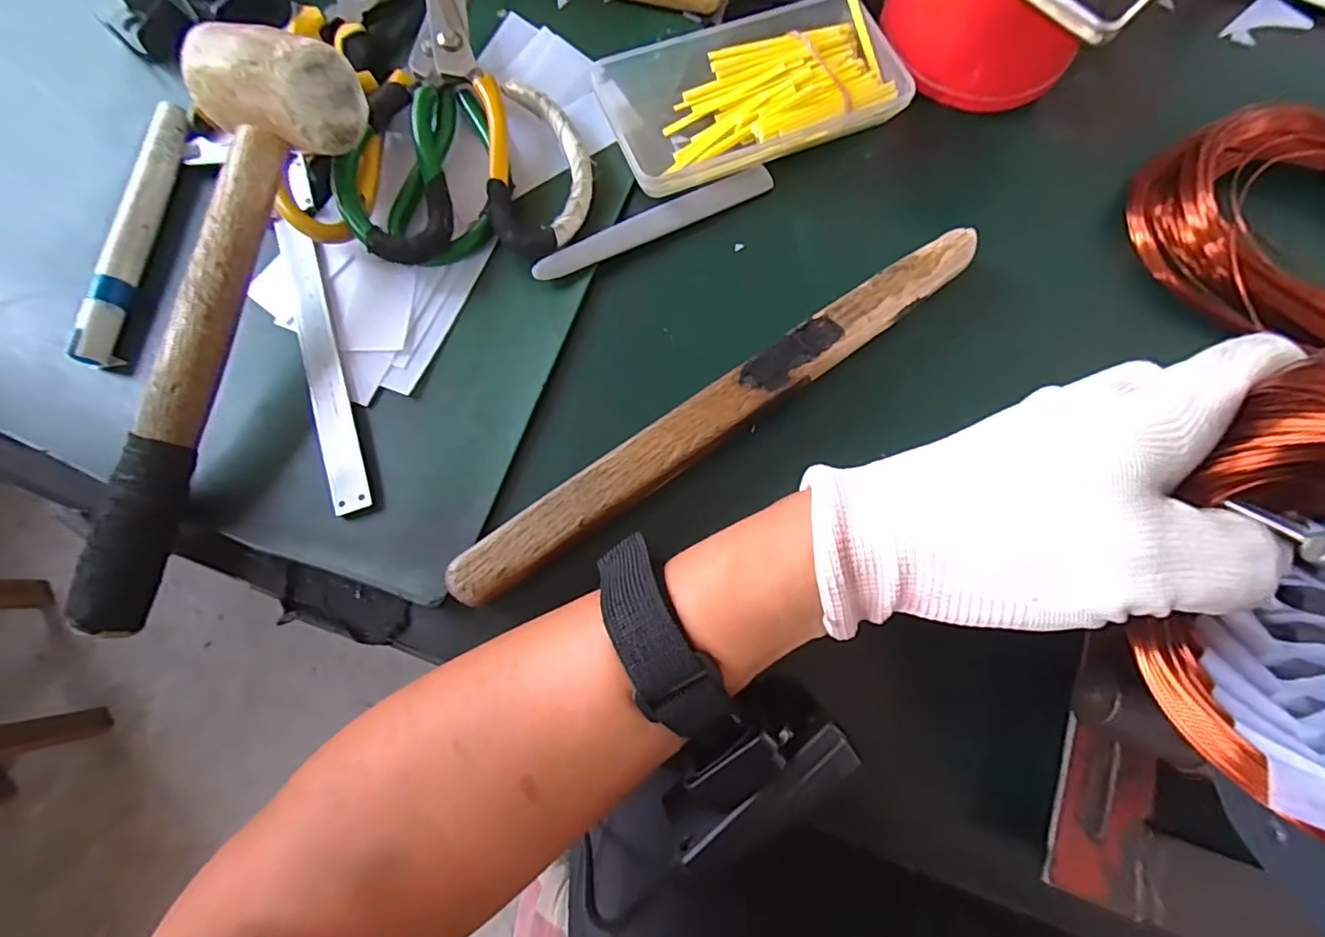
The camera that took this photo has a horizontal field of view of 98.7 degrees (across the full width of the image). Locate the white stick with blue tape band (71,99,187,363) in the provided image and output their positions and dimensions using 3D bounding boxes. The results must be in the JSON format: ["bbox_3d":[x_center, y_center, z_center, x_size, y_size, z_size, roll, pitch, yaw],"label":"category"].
[{"bbox_3d":[-0.265,-0.121,0.288,0.016,0.020,0.146,3,77,2],"label":"white stick with blue tape band"}]

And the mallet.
[{"bbox_3d":[-0.192,-0.057,0.243,0.059,0.071,0.253,12,77,4],"label":"mallet"}]

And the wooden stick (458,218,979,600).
[{"bbox_3d":[0.028,-0.027,0.251,0.265,0.025,0.024,-35,78,-7],"label":"wooden stick"}]

